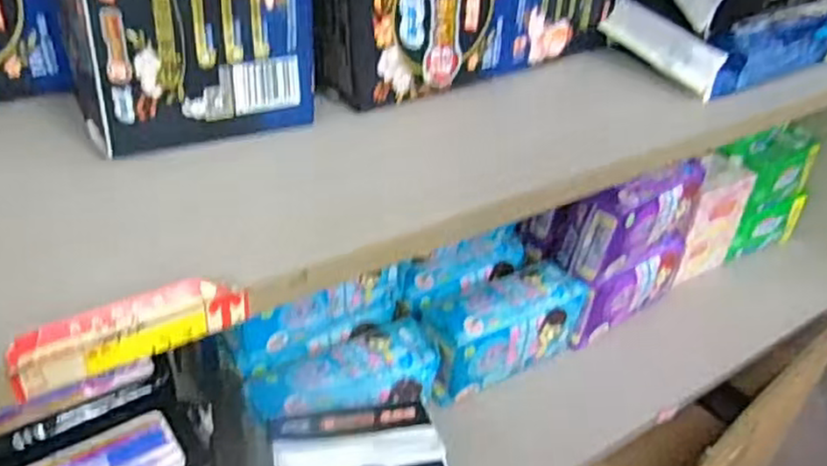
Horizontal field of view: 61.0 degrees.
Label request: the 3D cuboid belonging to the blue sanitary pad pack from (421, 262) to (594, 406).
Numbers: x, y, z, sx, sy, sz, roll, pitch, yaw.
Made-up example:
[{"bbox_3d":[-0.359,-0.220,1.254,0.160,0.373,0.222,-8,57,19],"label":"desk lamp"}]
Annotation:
[{"bbox_3d":[0.084,0.092,0.670,0.177,0.083,0.062,-17,40,-27],"label":"blue sanitary pad pack"}]

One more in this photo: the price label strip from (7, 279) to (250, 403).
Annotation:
[{"bbox_3d":[-0.106,0.037,0.270,0.087,0.026,0.009,-18,41,-29],"label":"price label strip"}]

